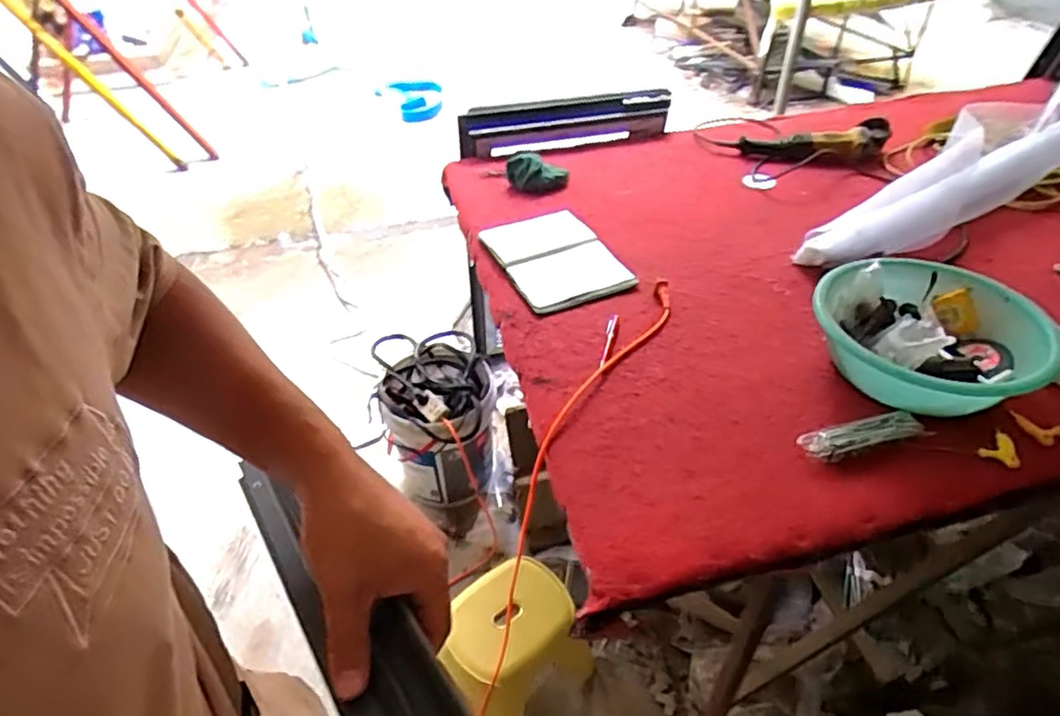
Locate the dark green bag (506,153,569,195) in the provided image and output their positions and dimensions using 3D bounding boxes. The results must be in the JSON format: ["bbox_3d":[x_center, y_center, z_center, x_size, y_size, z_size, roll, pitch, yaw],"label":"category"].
[{"bbox_3d":[0.010,-0.424,1.441,0.141,0.071,0.094,27,49,30],"label":"dark green bag"}]

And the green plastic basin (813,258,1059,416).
[{"bbox_3d":[0.608,-0.025,0.943,0.315,0.099,0.303,-2,41,1],"label":"green plastic basin"}]

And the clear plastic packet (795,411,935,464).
[{"bbox_3d":[0.457,0.107,0.858,0.180,0.016,0.046,-13,42,-11],"label":"clear plastic packet"}]

